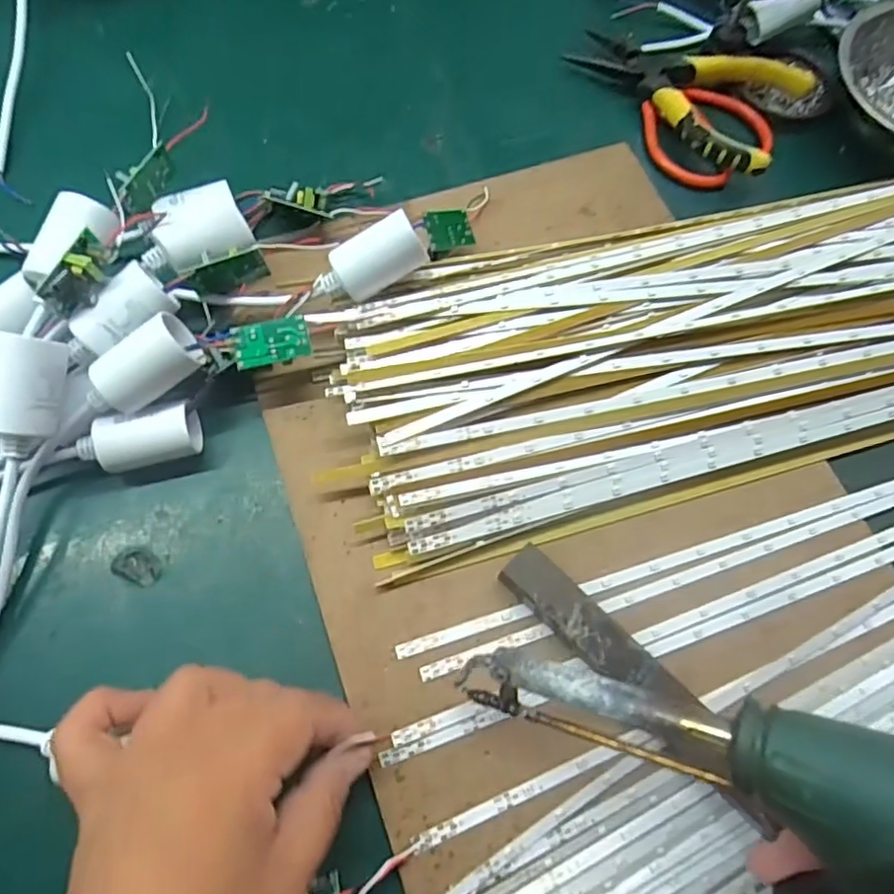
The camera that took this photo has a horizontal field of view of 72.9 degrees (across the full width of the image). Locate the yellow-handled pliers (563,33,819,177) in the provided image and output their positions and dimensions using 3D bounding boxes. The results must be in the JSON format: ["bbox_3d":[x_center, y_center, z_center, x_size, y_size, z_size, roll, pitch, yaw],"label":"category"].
[{"bbox_3d":[0.151,-0.234,0.388,0.142,0.025,0.085,32,73,9],"label":"yellow-handled pliers"}]

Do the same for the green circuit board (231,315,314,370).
[{"bbox_3d":[-0.083,-0.051,0.289,0.035,0.004,0.021,-15,84,-11],"label":"green circuit board"}]

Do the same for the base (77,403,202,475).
[{"bbox_3d":[-0.146,-0.001,0.291,0.053,0.029,0.025,-19,73,-8],"label":"base"}]

